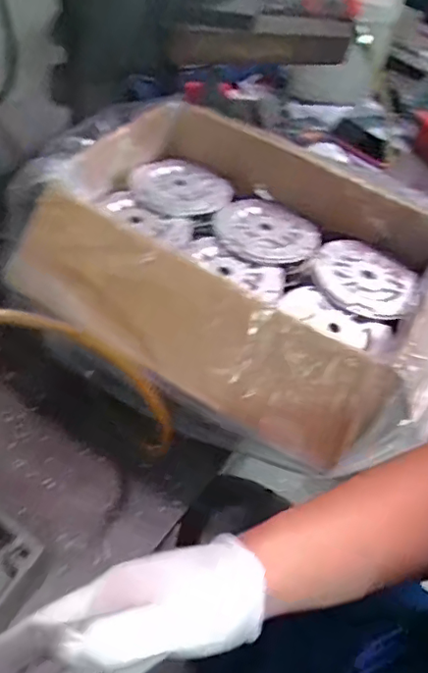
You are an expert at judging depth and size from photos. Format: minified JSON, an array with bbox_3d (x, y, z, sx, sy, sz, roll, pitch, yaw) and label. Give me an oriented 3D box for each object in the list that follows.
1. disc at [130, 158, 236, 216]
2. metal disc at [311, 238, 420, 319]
[{"bbox_3d":[-0.049,-0.210,0.791,0.135,0.011,0.135,3,52,-4],"label":"disc"},{"bbox_3d":[0.188,-0.073,0.706,0.126,0.013,0.124,3,52,-4],"label":"metal disc"}]

